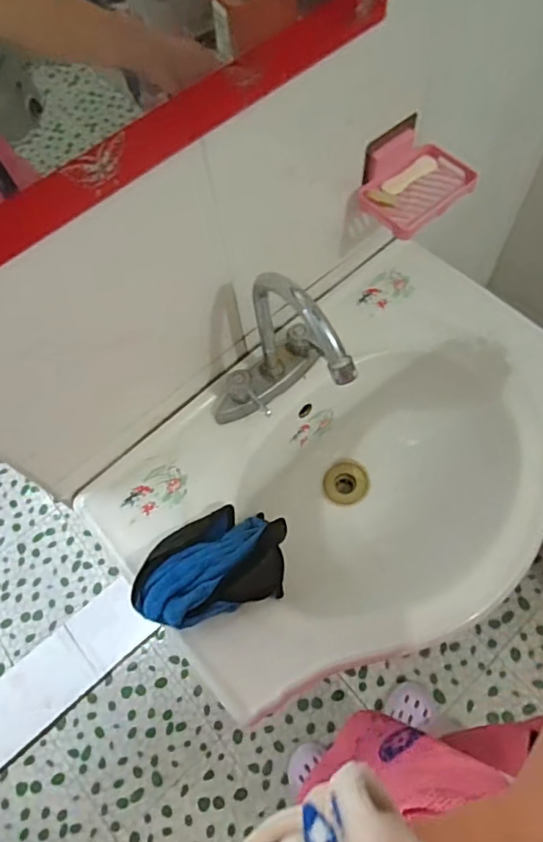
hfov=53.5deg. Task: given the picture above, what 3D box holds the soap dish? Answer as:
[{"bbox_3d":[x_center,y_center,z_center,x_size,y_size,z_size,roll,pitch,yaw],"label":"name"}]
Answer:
[{"bbox_3d":[0.168,-0.285,0.622,0.137,0.057,0.094,-37,68,-13],"label":"soap dish"}]

